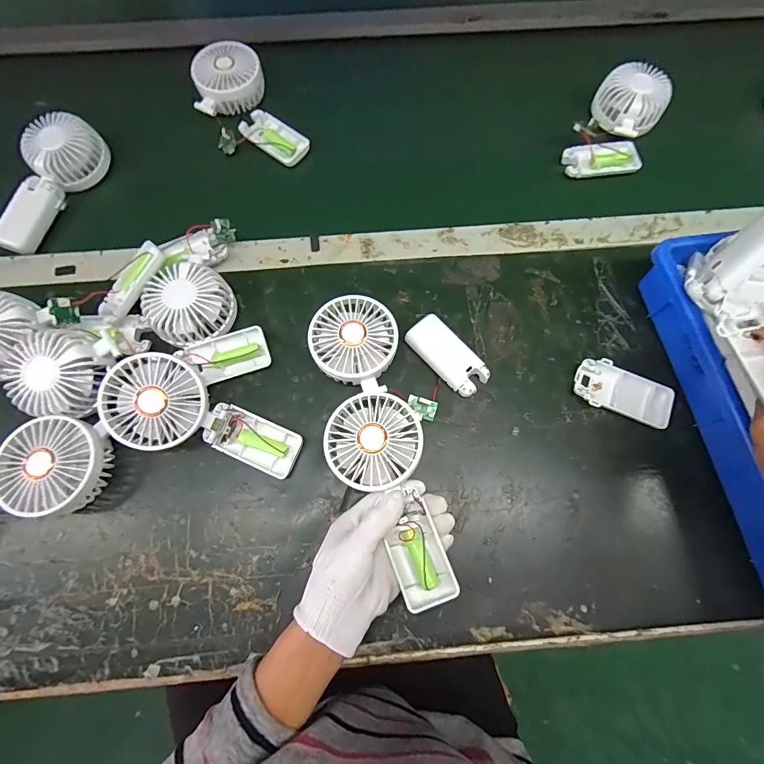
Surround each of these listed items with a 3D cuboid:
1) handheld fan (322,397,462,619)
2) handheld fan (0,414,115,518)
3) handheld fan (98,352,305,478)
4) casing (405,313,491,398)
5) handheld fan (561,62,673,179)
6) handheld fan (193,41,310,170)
[{"bbox_3d":[0.010,0.097,0.345,0.080,0.029,0.183,-21,77,-6],"label":"handheld fan"},{"bbox_3d":[-0.297,0.080,0.361,0.088,0.046,0.088,6,72,2],"label":"handheld fan"},{"bbox_3d":[-0.166,0.034,0.362,0.176,0.063,0.084,19,73,6],"label":"handheld fan"},{"bbox_3d":[0.069,-0.028,0.413,0.045,0.015,0.092,-42,76,-12],"label":"casing"},{"bbox_3d":[0.306,-0.329,0.511,0.091,0.055,0.163,32,75,10],"label":"handheld fan"},{"bbox_3d":[-0.177,-0.355,0.519,0.105,0.032,0.183,-37,88,-11],"label":"handheld fan"}]

